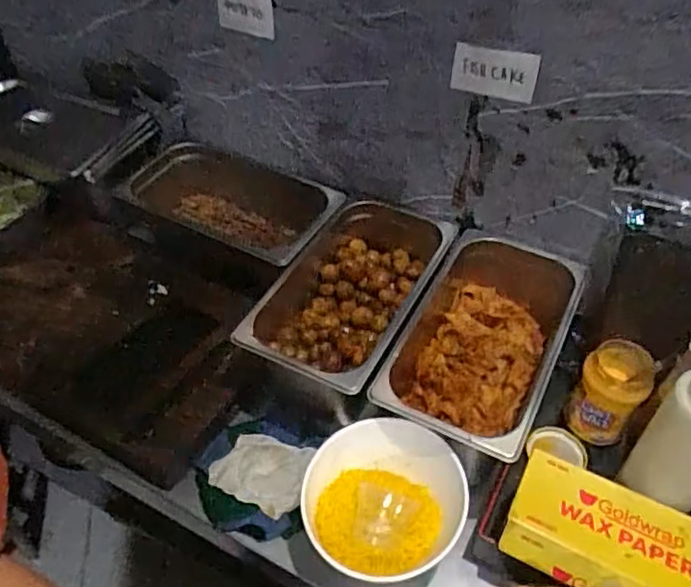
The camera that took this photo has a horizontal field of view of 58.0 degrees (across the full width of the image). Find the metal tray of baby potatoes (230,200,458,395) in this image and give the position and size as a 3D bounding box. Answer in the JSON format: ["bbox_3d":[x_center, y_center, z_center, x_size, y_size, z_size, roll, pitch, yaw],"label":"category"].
[{"bbox_3d":[0.004,0.010,0.835,0.177,0.097,0.313,21,49,20],"label":"metal tray of baby potatoes"}]

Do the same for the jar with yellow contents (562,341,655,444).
[{"bbox_3d":[0.312,0.120,0.743,0.071,0.124,0.065,0,46,0],"label":"jar with yellow contents"}]

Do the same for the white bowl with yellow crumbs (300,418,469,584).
[{"bbox_3d":[0.040,0.228,0.669,0.163,0.091,0.154,0,46,0],"label":"white bowl with yellow crumbs"}]

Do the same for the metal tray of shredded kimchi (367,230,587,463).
[{"bbox_3d":[0.167,0.068,0.783,0.177,0.101,0.314,21,49,20],"label":"metal tray of shredded kimchi"}]

